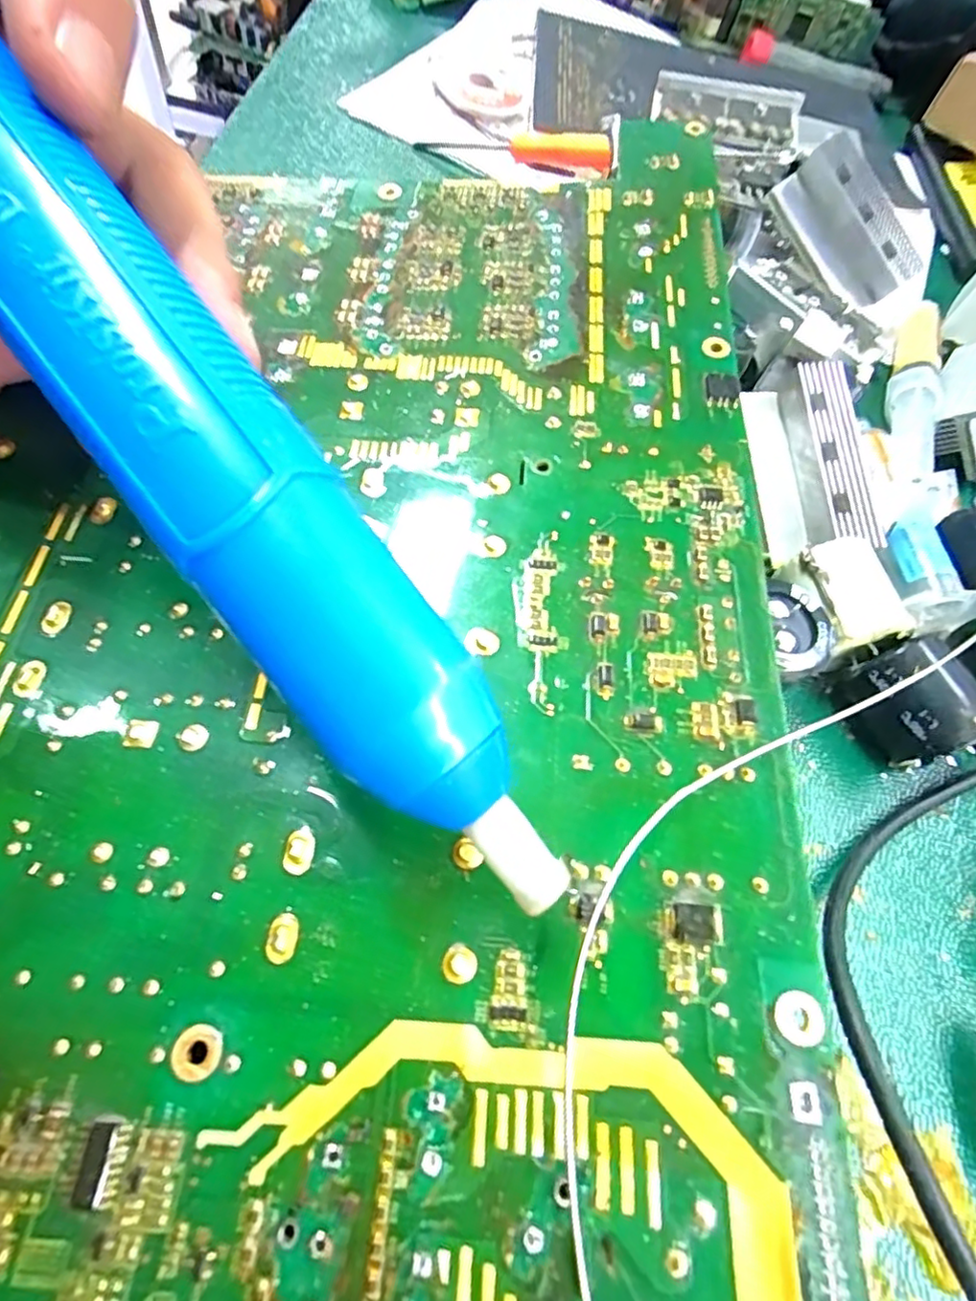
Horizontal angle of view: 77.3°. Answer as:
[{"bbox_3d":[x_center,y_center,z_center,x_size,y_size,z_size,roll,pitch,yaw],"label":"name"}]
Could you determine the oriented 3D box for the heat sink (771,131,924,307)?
[{"bbox_3d":[0.163,-0.190,0.275,0.070,0.032,0.025,47,69,-10],"label":"heat sink"}]

